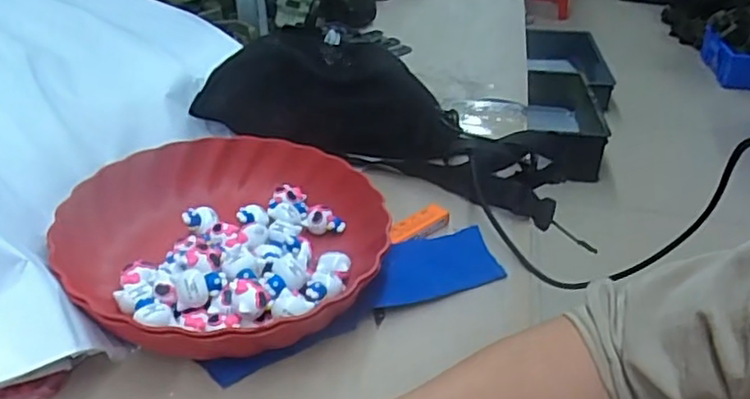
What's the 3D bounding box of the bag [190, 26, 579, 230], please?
[{"bbox_3d":[0.012,-0.075,0.646,0.380,0.107,0.159,19,35,0],"label":"bag"}]

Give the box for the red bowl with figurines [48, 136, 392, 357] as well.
[{"bbox_3d":[-0.115,0.032,0.498,0.231,0.064,0.237,0,34,0],"label":"red bowl with figurines"}]

